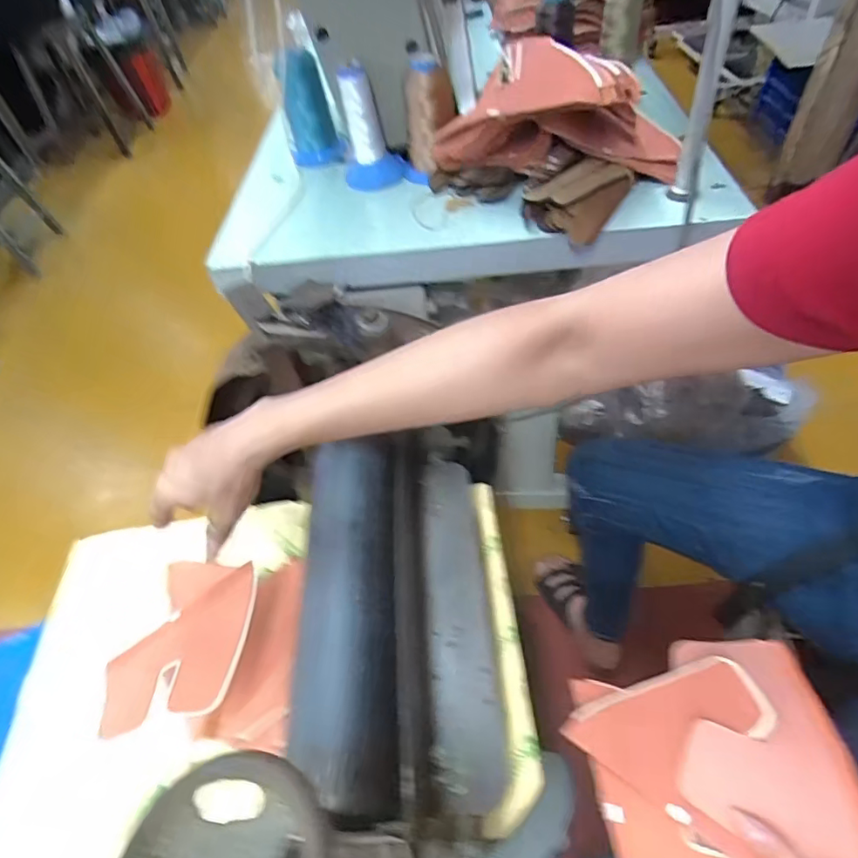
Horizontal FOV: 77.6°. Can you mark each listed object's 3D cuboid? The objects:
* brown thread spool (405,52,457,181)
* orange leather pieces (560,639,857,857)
[{"bbox_3d":[-0.006,-0.342,0.598,0.059,0.112,0.065,21,54,17],"label":"brown thread spool"},{"bbox_3d":[0.188,0.225,0.340,0.156,0.034,0.158,-9,51,-6],"label":"orange leather pieces"}]

